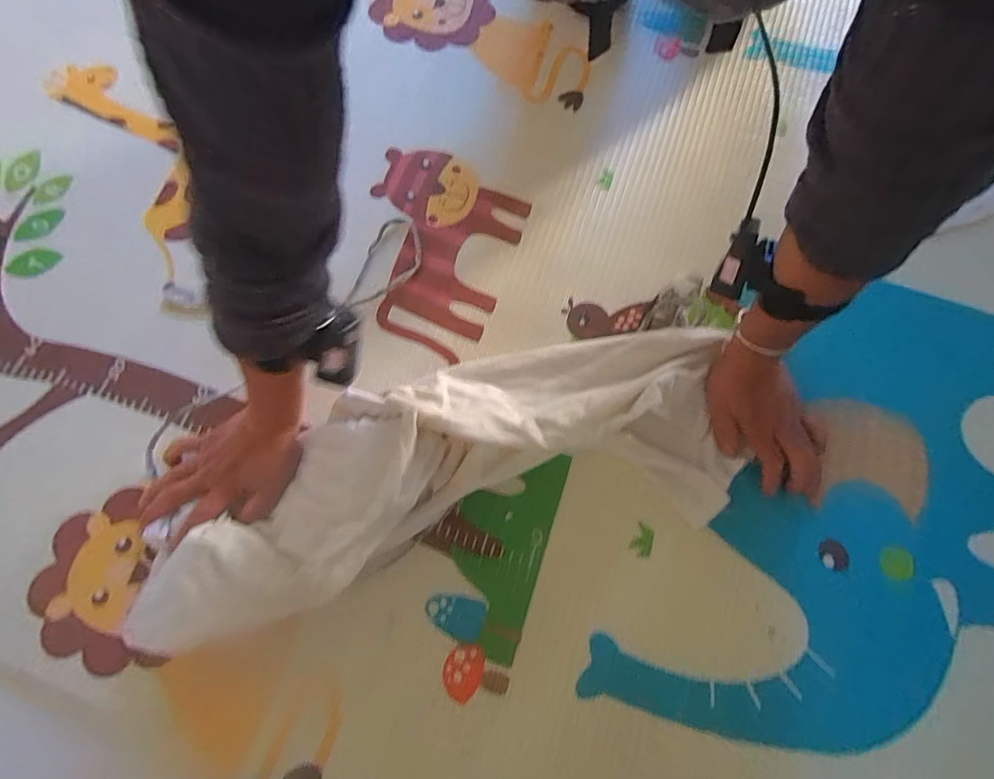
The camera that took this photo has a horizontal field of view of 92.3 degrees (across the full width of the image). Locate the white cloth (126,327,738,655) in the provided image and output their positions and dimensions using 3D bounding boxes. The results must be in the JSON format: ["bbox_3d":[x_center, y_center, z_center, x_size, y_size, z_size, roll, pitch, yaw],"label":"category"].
[{"bbox_3d":[-0.037,0.085,0.463,0.584,0.080,0.216,-19,73,-13],"label":"white cloth"}]

